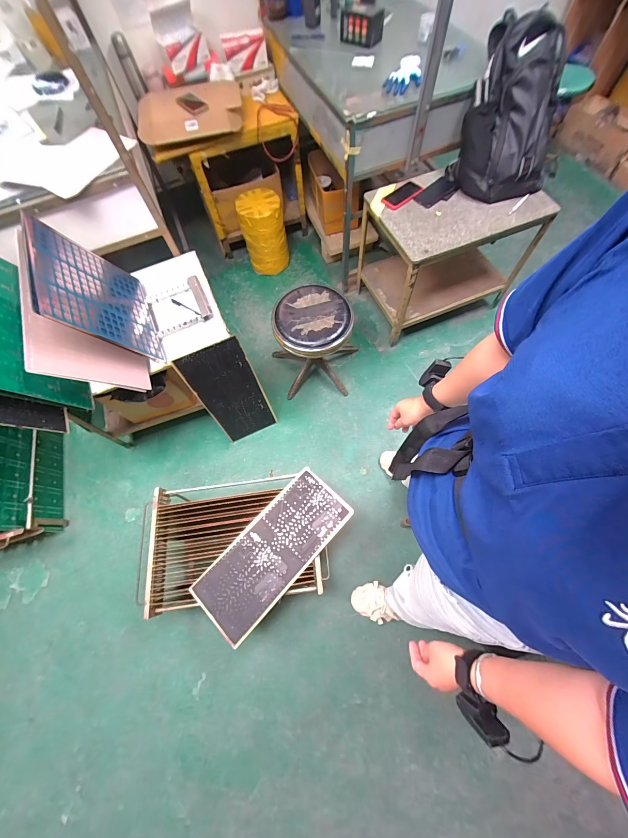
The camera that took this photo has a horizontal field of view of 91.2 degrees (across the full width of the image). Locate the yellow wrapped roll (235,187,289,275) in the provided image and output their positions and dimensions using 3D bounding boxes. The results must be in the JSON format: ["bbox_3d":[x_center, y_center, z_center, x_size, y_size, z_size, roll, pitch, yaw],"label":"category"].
[{"bbox_3d":[-0.266,-0.989,1.666,0.225,0.359,0.193,-20,69,-4],"label":"yellow wrapped roll"}]

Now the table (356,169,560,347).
[{"bbox_3d":[0.569,-0.752,1.376,0.628,0.478,0.428,-21,69,-5],"label":"table"}]

